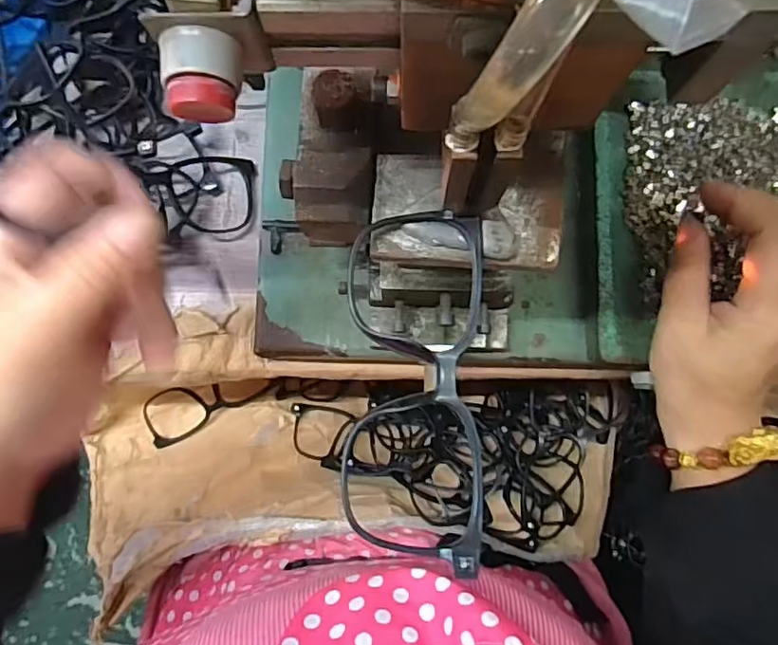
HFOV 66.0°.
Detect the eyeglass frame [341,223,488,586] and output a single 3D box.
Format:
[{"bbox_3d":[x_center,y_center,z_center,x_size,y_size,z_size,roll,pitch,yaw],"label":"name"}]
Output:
[{"bbox_3d":[0.010,0.023,0.230,0.053,0.012,0.136,1,83,1],"label":"eyeglass frame"}]

